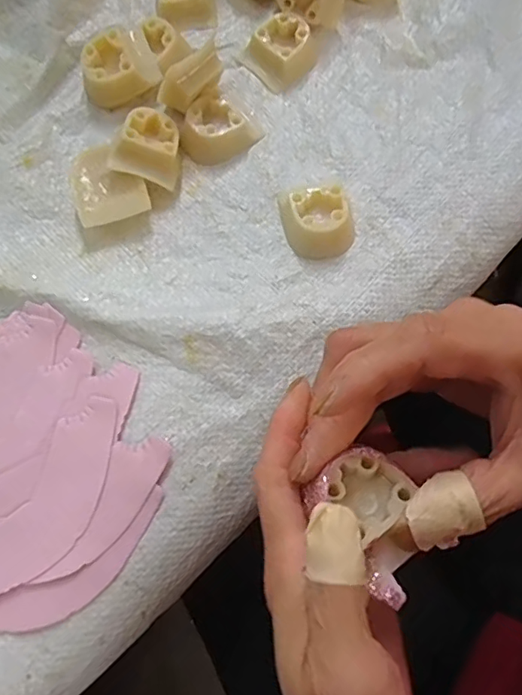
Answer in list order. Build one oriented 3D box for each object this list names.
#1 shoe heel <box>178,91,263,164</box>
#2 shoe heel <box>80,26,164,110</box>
[{"bbox_3d":[-0.026,-0.129,0.315,0.040,0.017,0.039,35,77,11],"label":"shoe heel"},{"bbox_3d":[-0.086,-0.168,0.321,0.044,0.023,0.034,-27,74,-6],"label":"shoe heel"}]

